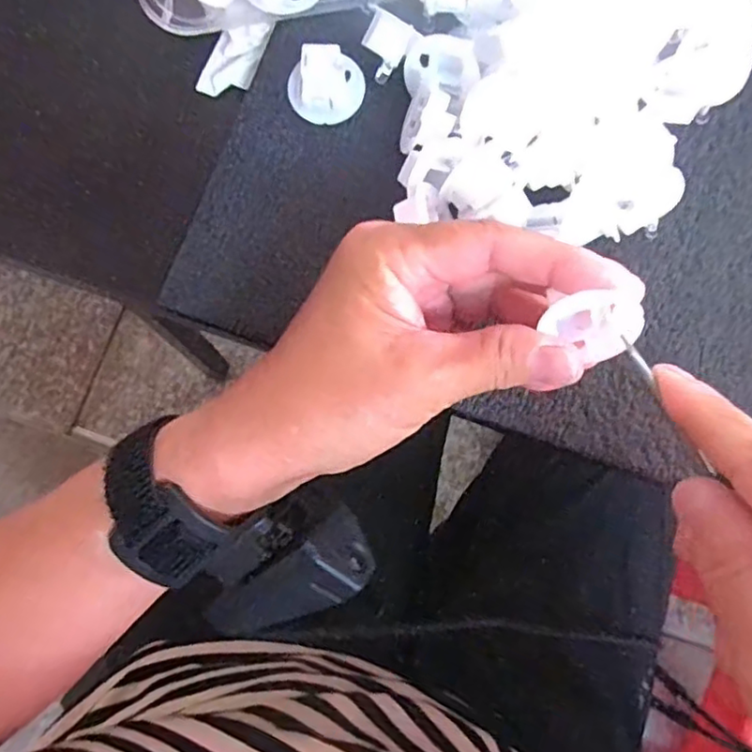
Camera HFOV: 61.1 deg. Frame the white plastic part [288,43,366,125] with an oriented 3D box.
[{"bbox_3d":[-0.021,-0.124,0.274,0.031,0.008,0.031,20,101,-14],"label":"white plastic part"}]

